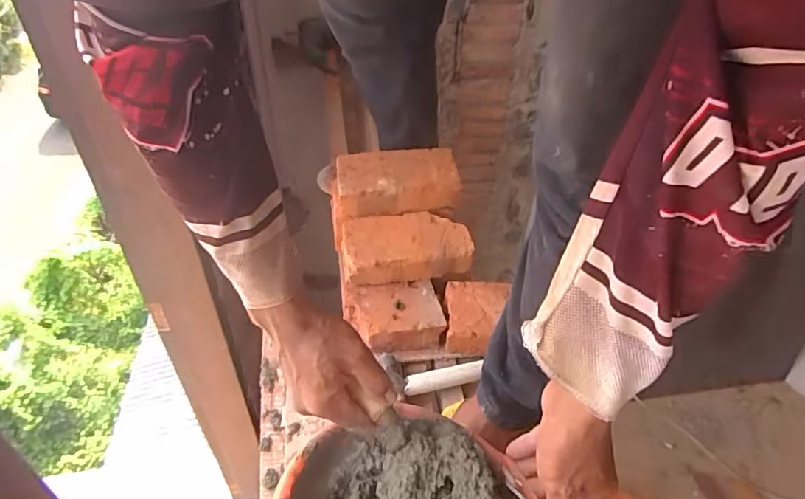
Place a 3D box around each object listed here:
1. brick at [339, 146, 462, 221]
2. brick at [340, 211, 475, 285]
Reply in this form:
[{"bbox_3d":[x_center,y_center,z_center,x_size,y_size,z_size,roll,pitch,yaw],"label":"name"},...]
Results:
[{"bbox_3d":[-0.010,-0.110,0.876,0.201,0.057,0.118,-4,41,-7],"label":"brick"},{"bbox_3d":[0.004,-0.001,0.835,0.199,0.057,0.111,-3,41,-6],"label":"brick"}]

